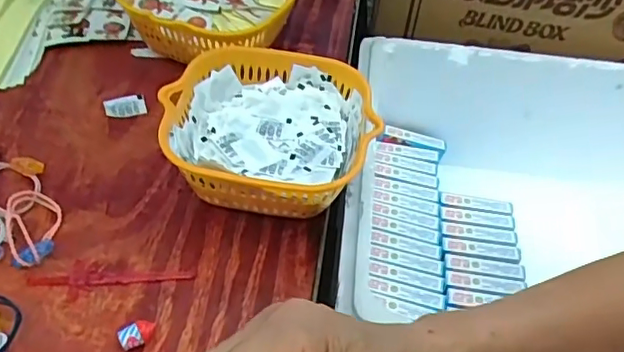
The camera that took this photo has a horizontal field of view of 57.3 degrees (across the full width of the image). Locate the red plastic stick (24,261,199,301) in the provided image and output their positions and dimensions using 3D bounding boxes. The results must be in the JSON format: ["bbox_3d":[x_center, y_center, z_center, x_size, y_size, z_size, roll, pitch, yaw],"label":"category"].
[{"bbox_3d":[-0.127,0.065,0.362,0.100,0.004,0.024,2,47,-4],"label":"red plastic stick"}]

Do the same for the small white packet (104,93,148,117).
[{"bbox_3d":[-0.155,-0.058,0.473,0.033,0.006,0.023,-8,48,-14],"label":"small white packet"}]

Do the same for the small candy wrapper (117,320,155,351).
[{"bbox_3d":[-0.101,0.093,0.332,0.020,0.013,0.011,-24,54,-25],"label":"small candy wrapper"}]

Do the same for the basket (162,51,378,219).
[{"bbox_3d":[-0.030,-0.025,0.411,0.143,0.064,0.136,5,47,-1],"label":"basket"}]

